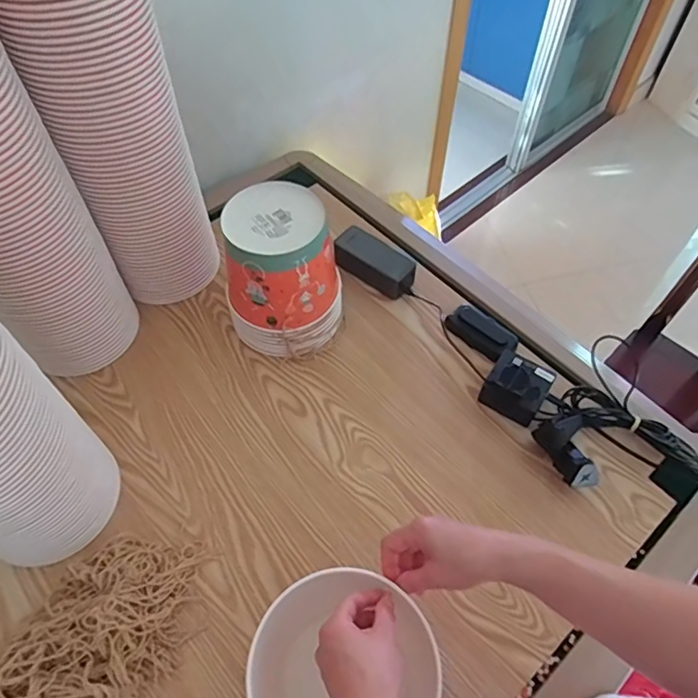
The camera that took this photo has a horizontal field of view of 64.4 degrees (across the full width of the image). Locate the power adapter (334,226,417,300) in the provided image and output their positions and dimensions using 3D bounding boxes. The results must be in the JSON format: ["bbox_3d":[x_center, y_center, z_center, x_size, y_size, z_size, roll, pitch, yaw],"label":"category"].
[{"bbox_3d":[0.041,-0.133,0.867,0.130,0.046,0.060,33,62,19],"label":"power adapter"}]

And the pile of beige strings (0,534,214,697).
[{"bbox_3d":[-0.282,0.323,0.557,0.154,0.067,0.313,28,61,17],"label":"pile of beige strings"}]

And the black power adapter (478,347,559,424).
[{"bbox_3d":[0.227,0.050,0.748,0.076,0.058,0.075,29,61,18],"label":"black power adapter"}]

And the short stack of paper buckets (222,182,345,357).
[{"bbox_3d":[-0.091,-0.100,0.763,0.153,0.197,0.148,-6,57,-4],"label":"short stack of paper buckets"}]

